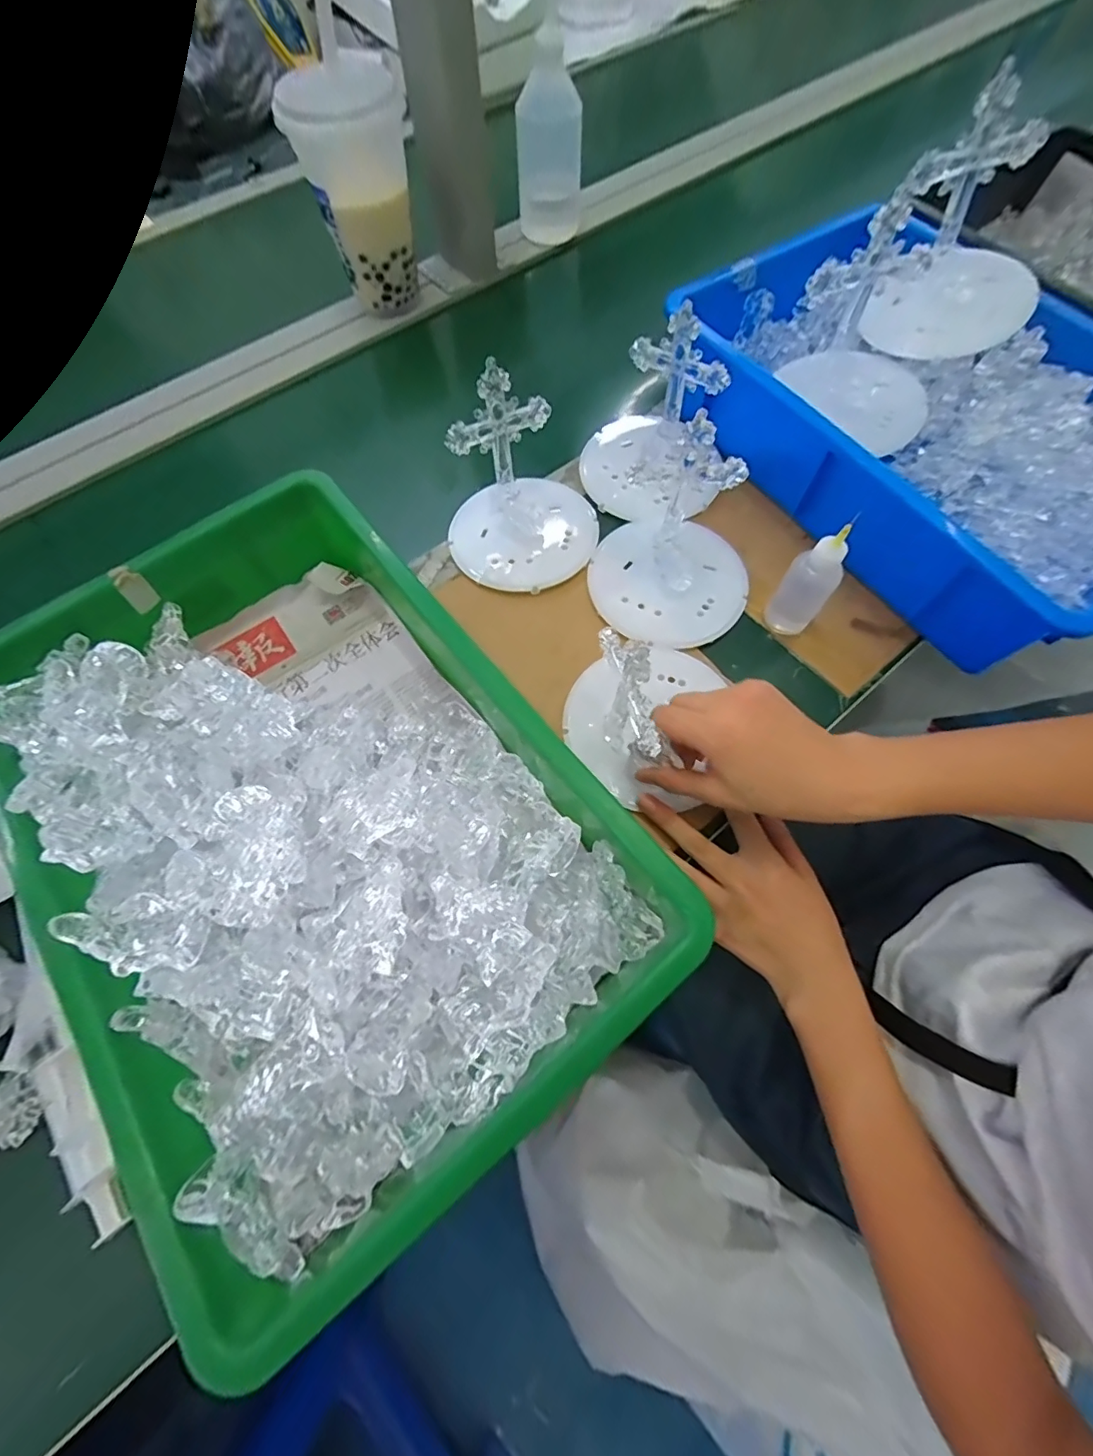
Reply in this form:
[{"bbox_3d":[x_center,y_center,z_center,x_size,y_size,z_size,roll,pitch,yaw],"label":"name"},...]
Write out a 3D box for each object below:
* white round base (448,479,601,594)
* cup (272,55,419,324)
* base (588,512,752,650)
[{"bbox_3d":[-0.017,-0.171,0.455,0.126,0.017,0.106,-27,69,-10],"label":"white round base"},{"bbox_3d":[-0.181,-0.550,0.536,0.111,0.178,0.093,-9,67,-2],"label":"cup"},{"bbox_3d":[0.100,-0.125,0.431,0.125,0.021,0.116,-1,67,2],"label":"base"}]

